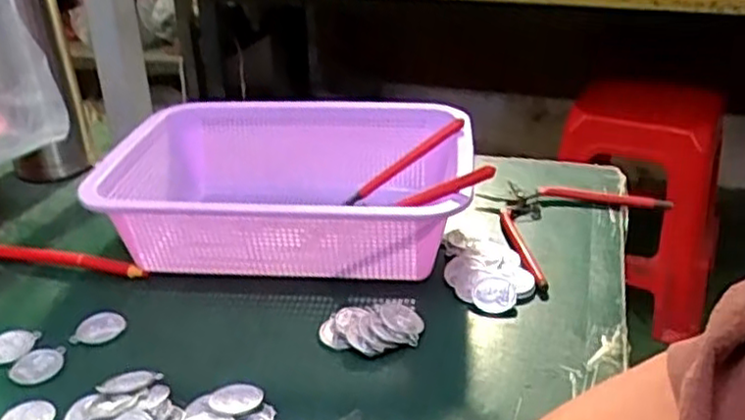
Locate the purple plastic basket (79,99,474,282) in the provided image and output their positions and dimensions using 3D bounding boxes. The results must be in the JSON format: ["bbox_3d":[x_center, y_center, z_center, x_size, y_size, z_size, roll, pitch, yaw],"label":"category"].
[{"bbox_3d":[-0.062,-0.013,0.549,0.262,0.078,0.194,2,29,6],"label":"purple plastic basket"}]

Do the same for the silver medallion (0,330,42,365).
[{"bbox_3d":[-0.232,0.086,0.452,0.029,0.004,0.030,-1,28,1],"label":"silver medallion"}]

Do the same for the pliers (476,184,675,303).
[{"bbox_3d":[0.144,0.005,0.570,0.170,0.014,0.116,-23,35,-34],"label":"pliers"}]

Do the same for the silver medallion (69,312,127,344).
[{"bbox_3d":[-0.180,0.077,0.465,0.034,0.004,0.022,-14,31,-22],"label":"silver medallion"}]

